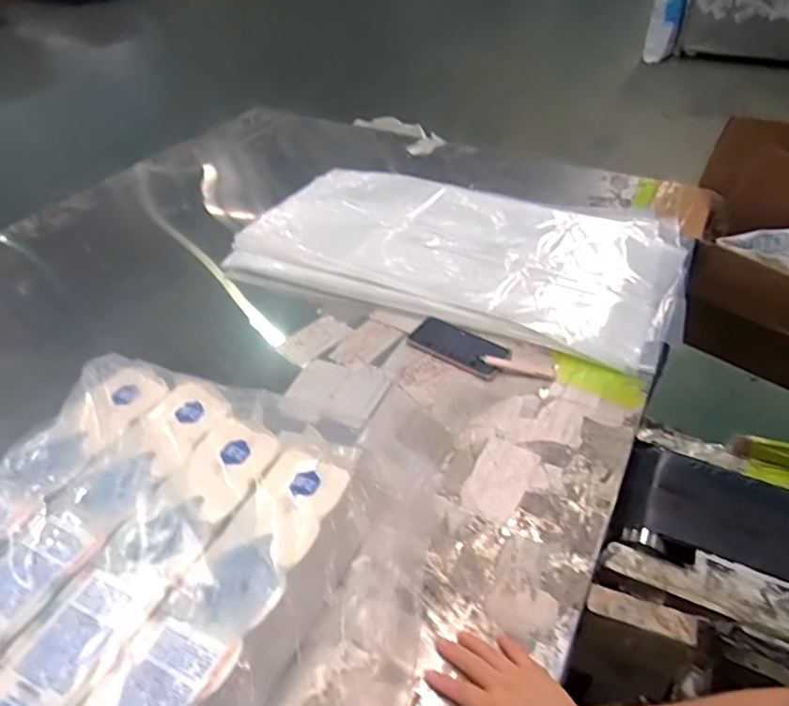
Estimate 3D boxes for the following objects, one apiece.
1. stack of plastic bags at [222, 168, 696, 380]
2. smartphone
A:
[{"bbox_3d":[0.137,-0.236,1.193,0.878,0.054,0.508,14,44,16],"label":"stack of plastic bags"},{"bbox_3d":[0.109,-0.013,0.965,0.168,0.016,0.091,22,49,27],"label":"smartphone"}]

